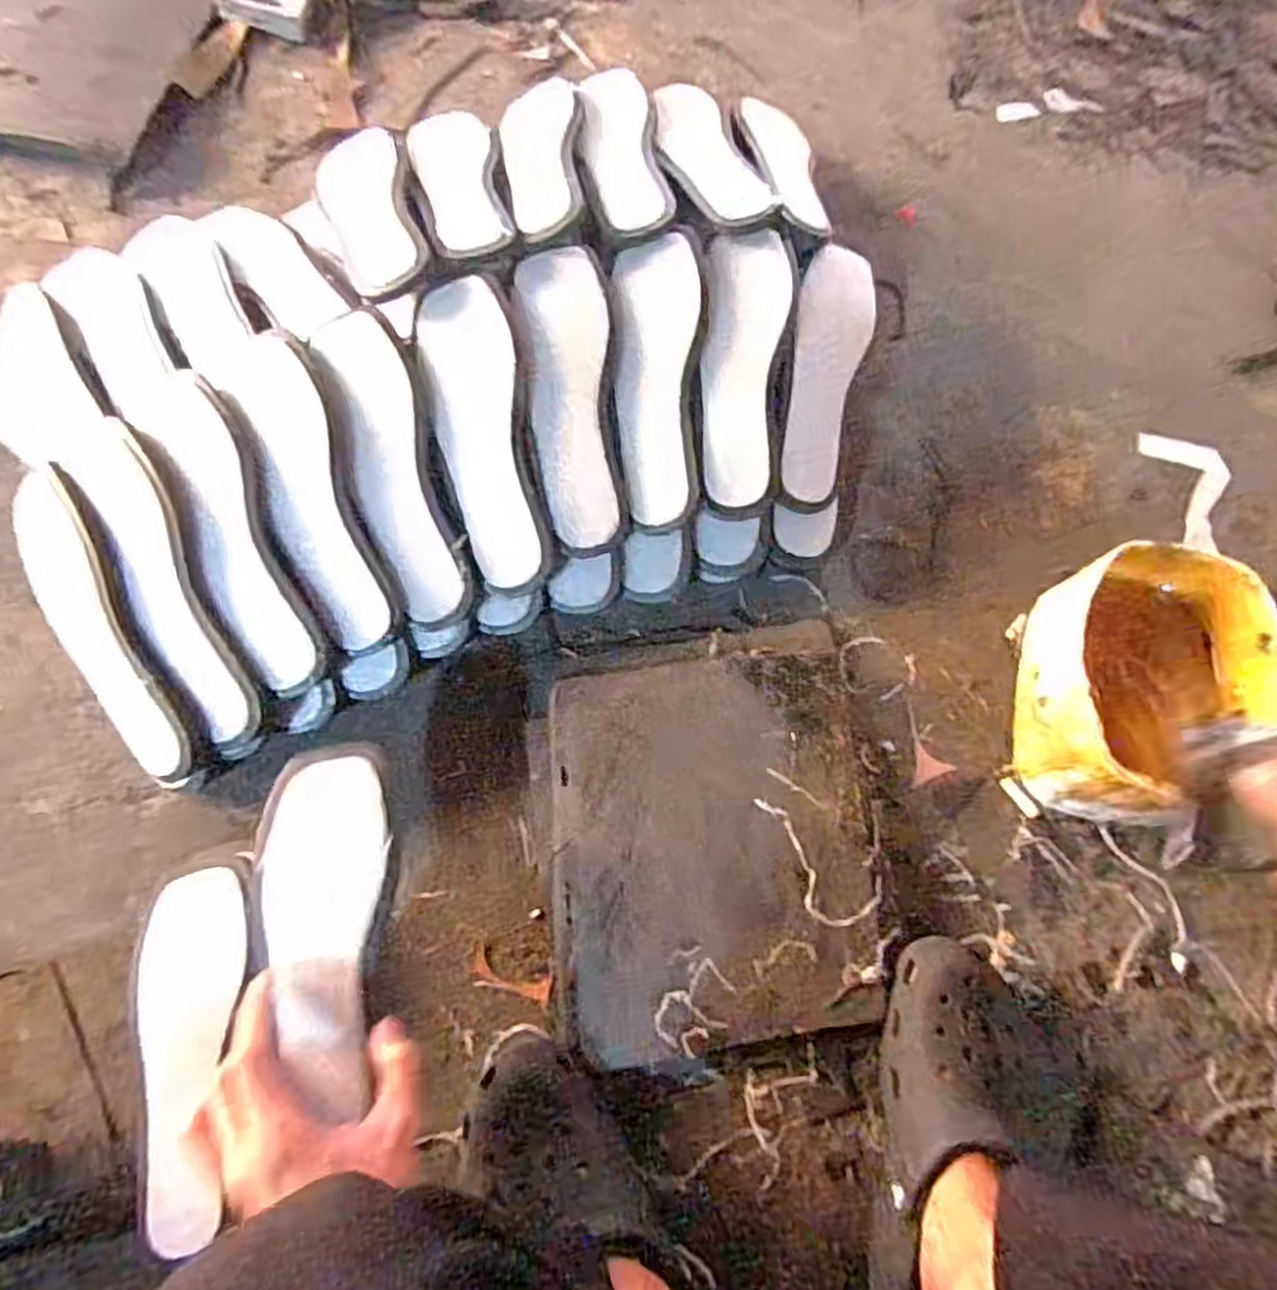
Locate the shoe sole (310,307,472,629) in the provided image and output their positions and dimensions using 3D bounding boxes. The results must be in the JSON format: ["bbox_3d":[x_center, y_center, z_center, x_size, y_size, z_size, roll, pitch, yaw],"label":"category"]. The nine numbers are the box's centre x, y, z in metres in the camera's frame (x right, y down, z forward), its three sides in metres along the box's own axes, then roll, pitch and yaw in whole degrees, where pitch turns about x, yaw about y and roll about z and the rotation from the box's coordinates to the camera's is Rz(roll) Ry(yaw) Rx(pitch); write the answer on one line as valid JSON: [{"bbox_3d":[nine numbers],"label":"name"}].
[{"bbox_3d":[-0.190,-0.140,0.585,0.063,0.023,0.249,-17,90,-4],"label":"shoe sole"}]

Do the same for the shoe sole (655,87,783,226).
[{"bbox_3d":[0.056,-0.434,0.653,0.069,0.010,0.202,-17,64,-4],"label":"shoe sole"}]

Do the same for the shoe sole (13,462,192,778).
[{"bbox_3d":[-0.413,-0.013,0.571,0.083,0.019,0.247,-27,88,26],"label":"shoe sole"}]

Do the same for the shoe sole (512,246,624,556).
[{"bbox_3d":[-0.053,-0.200,0.602,0.067,0.021,0.245,-6,89,-2],"label":"shoe sole"}]

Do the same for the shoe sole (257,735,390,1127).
[{"bbox_3d":[-0.205,0.177,0.479,0.086,0.014,0.212,-5,76,-1],"label":"shoe sole"}]

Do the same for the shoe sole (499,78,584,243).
[{"bbox_3d":[-0.085,-0.433,0.655,0.072,0.039,0.224,-2,73,-3],"label":"shoe sole"}]

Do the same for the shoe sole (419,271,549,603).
[{"bbox_3d":[-0.121,-0.166,0.593,0.076,0.017,0.244,-11,91,-3],"label":"shoe sole"}]

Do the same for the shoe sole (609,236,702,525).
[{"bbox_3d":[0.014,-0.218,0.611,0.068,0.012,0.232,0,91,0],"label":"shoe sole"}]

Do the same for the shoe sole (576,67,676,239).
[{"bbox_3d":[-0.018,-0.441,0.660,0.069,0.032,0.213,-8,73,-5],"label":"shoe sole"}]

